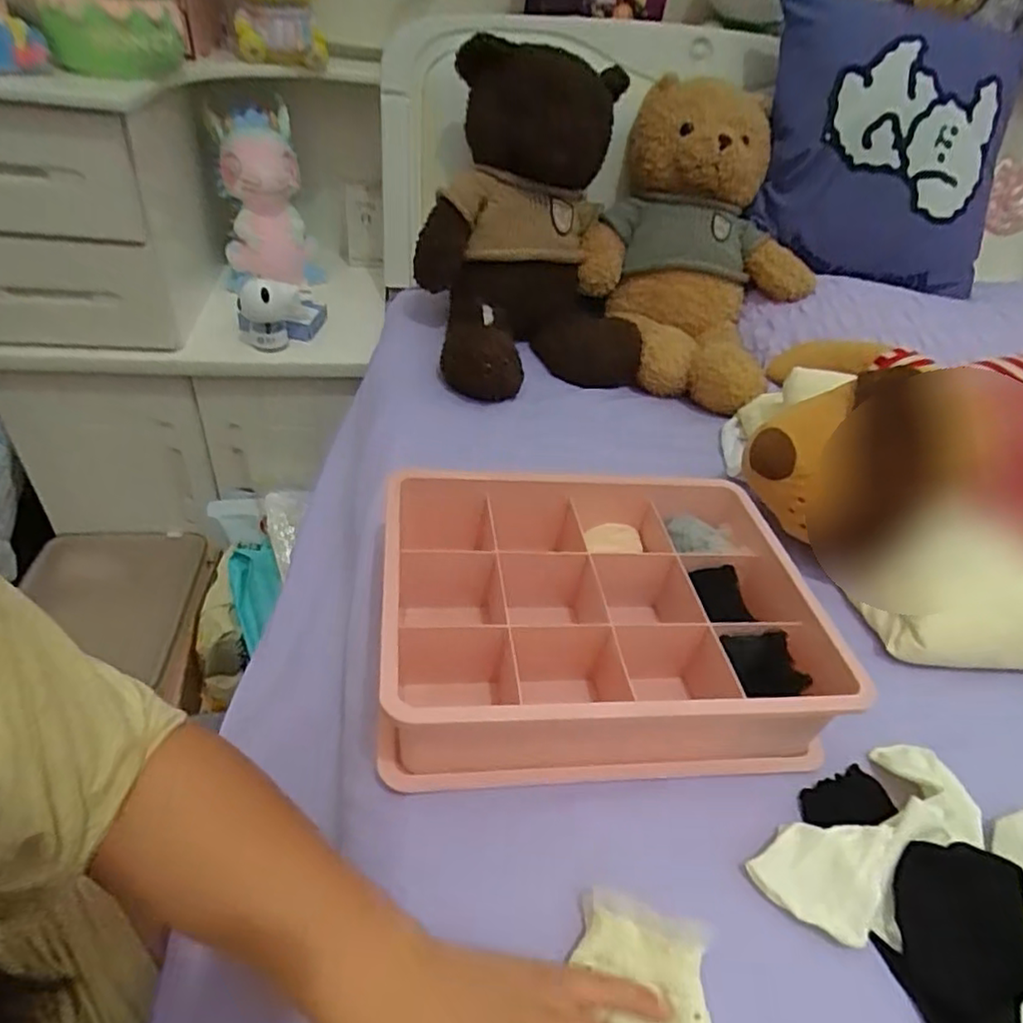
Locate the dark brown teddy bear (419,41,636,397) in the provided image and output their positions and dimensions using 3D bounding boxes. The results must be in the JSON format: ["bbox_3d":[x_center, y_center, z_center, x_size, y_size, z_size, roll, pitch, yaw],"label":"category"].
[{"bbox_3d":[0.026,-0.335,0.763,0.255,0.320,0.315,-8,42,-17],"label":"dark brown teddy bear"}]

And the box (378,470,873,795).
[{"bbox_3d":[0.059,0.064,0.460,0.283,0.072,0.224,0,40,-8],"label":"box"}]

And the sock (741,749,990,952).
[{"bbox_3d":[0.221,0.187,0.379,0.165,0.023,0.070,-22,47,-30],"label":"sock"}]

